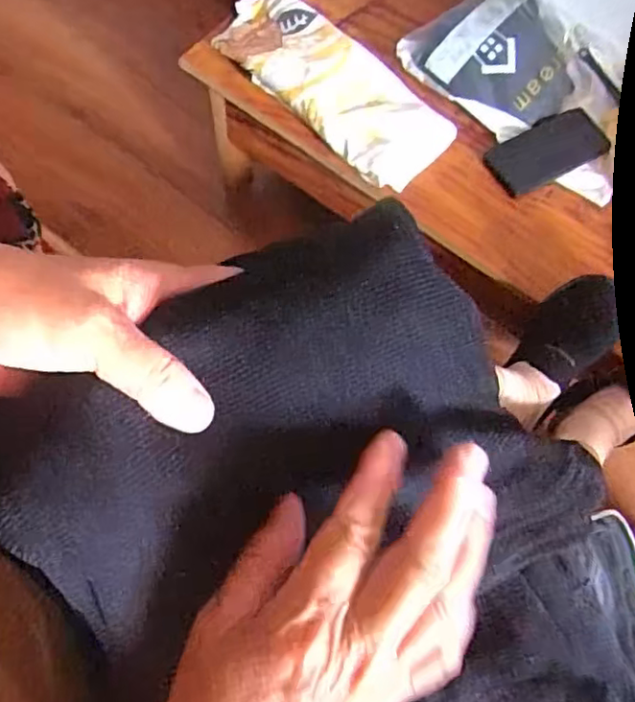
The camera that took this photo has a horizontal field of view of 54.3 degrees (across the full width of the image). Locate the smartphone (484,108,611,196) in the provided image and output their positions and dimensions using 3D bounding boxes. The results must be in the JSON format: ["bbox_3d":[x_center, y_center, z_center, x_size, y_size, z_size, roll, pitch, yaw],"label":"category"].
[{"bbox_3d":[0.329,-0.288,0.882,0.190,0.007,0.085,-28,73,-13],"label":"smartphone"}]

